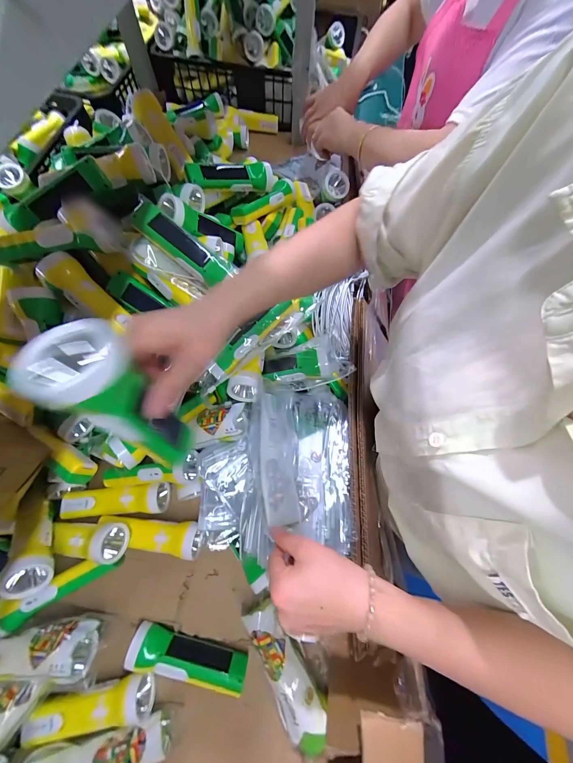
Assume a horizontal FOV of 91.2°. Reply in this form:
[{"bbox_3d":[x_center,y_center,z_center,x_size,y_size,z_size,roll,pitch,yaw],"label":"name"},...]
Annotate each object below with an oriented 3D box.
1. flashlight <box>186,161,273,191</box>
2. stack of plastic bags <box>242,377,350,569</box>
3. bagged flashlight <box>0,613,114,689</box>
[{"bbox_3d":[-0.099,-0.402,0.548,0.186,0.049,0.039,-20,70,-27],"label":"flashlight"},{"bbox_3d":[0.022,0.112,0.406,0.175,0.037,0.228,17,58,-33],"label":"stack of plastic bags"},{"bbox_3d":[-0.340,0.362,0.382,0.166,0.055,0.061,2,69,-1],"label":"bagged flashlight"}]

